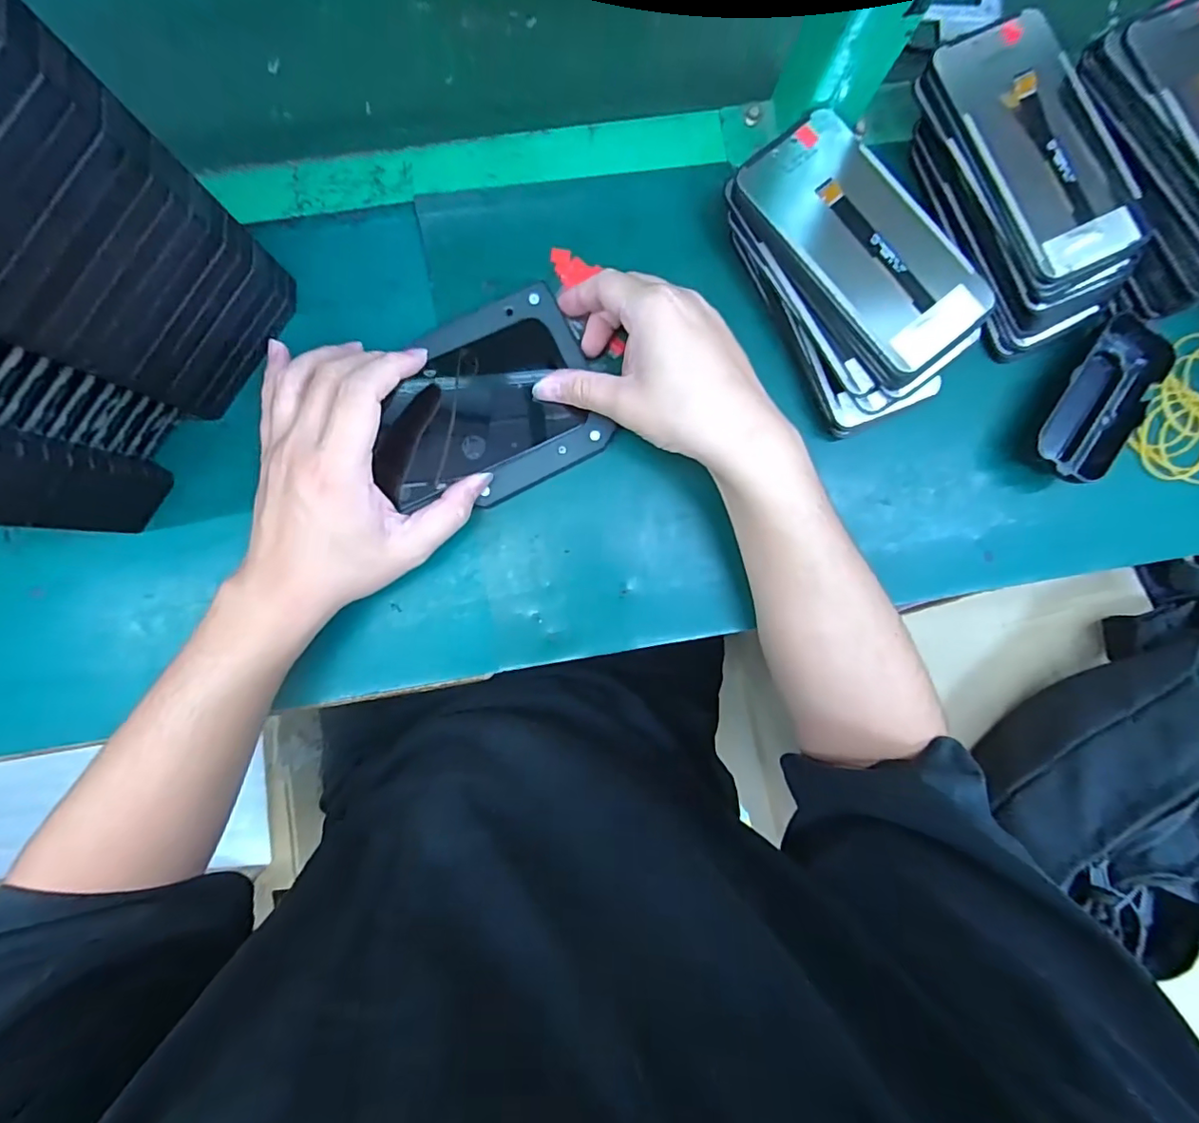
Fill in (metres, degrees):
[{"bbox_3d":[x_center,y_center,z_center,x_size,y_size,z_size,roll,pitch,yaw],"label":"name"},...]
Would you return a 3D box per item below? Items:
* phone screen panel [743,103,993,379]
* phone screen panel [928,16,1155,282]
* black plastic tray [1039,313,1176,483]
[{"bbox_3d":[0.155,-0.188,0.319,0.073,0.008,0.154,-37,86,0],"label":"phone screen panel"},{"bbox_3d":[0.266,-0.249,0.324,0.078,0.011,0.155,-24,91,-3],"label":"phone screen panel"},{"bbox_3d":[0.331,-0.102,0.360,0.037,0.030,0.116,31,87,-1],"label":"black plastic tray"}]

